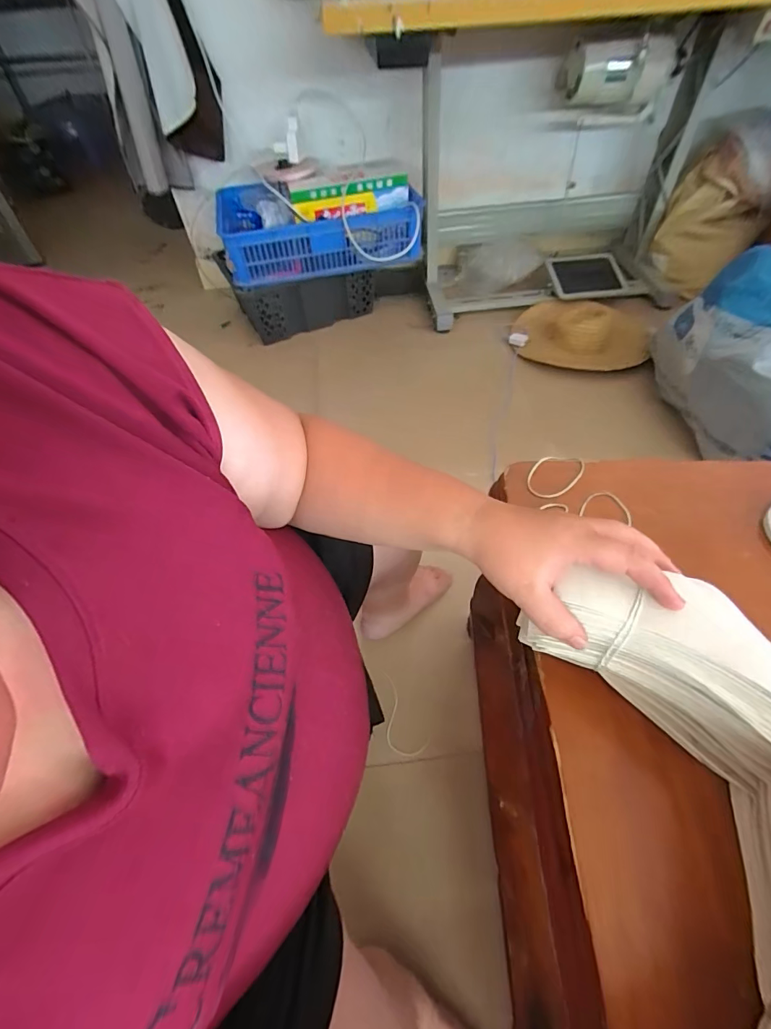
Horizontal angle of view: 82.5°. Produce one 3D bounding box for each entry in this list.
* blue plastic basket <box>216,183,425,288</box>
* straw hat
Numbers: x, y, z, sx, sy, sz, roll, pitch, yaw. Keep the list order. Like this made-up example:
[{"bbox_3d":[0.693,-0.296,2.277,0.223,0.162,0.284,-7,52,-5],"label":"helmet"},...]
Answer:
[{"bbox_3d":[-0.199,-0.862,1.333,0.588,0.159,0.338,-6,53,-2],"label":"blue plastic basket"},{"bbox_3d":[0.617,-0.590,1.395,0.407,0.109,0.317,17,56,16],"label":"straw hat"}]

